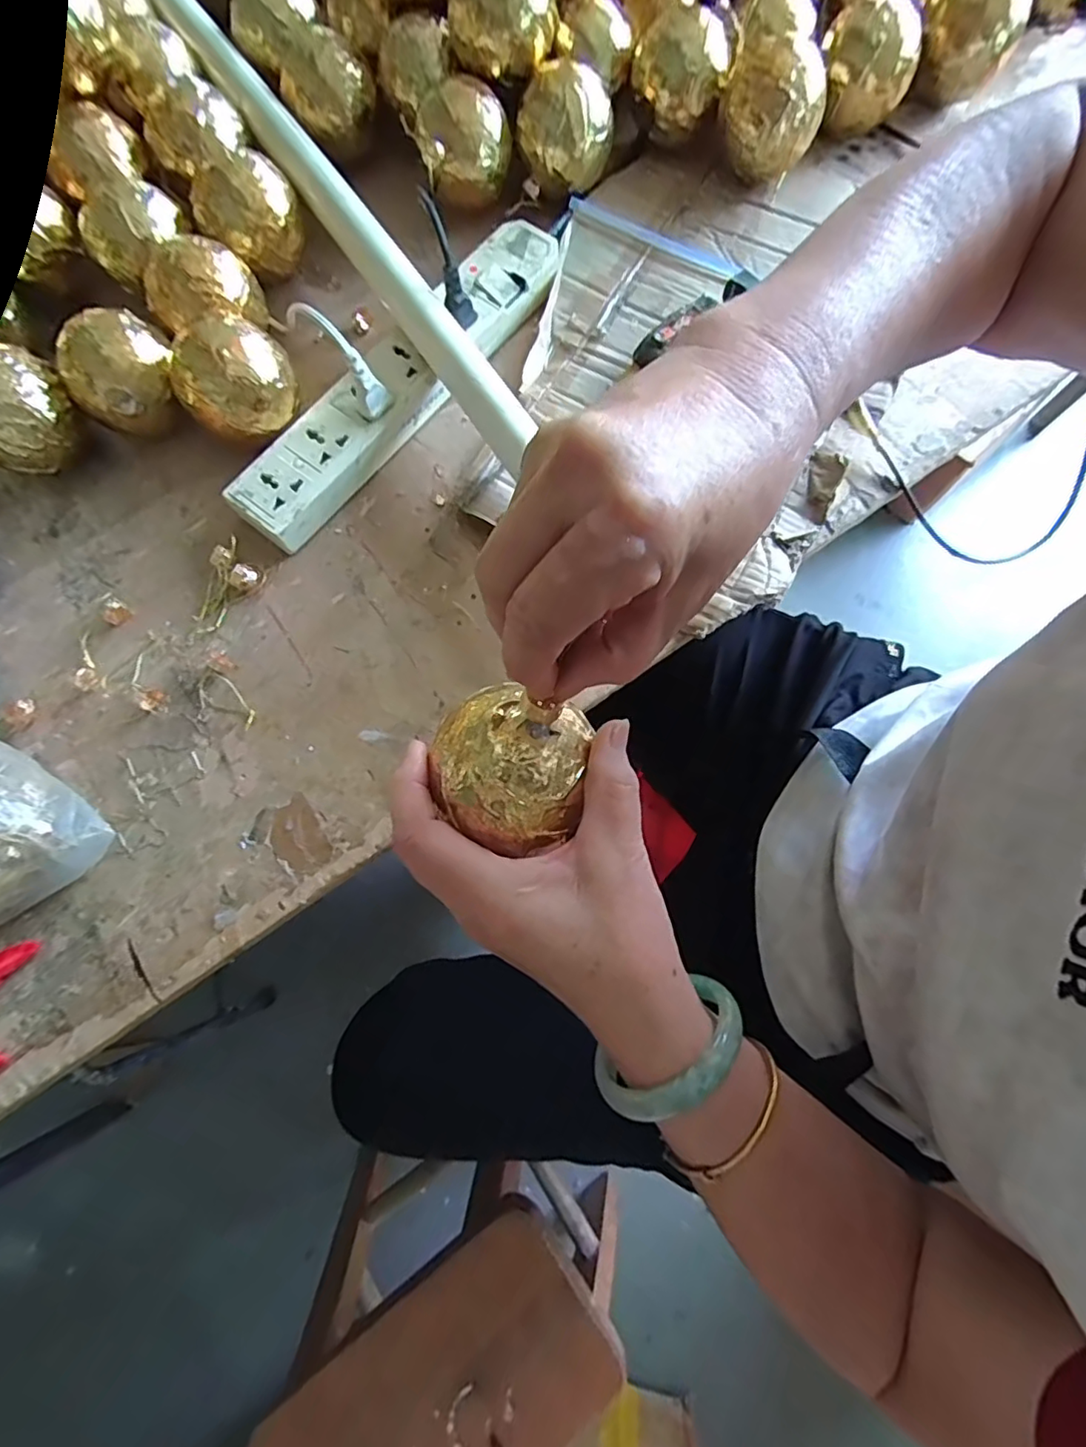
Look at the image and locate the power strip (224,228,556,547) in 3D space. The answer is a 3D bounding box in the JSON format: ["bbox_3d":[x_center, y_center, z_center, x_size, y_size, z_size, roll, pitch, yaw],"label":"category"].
[{"bbox_3d":[-0.101,-0.255,0.431,0.061,0.030,0.311,37,79,9],"label":"power strip"}]

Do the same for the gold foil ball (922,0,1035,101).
[{"bbox_3d":[0.344,-0.559,0.465,0.070,0.062,0.064,0,76,1],"label":"gold foil ball"}]

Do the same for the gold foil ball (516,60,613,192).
[{"bbox_3d":[0.017,-0.464,0.453,0.072,0.058,0.065,-1,76,1],"label":"gold foil ball"}]

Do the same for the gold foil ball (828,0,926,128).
[{"bbox_3d":[0.262,-0.525,0.470,0.068,0.076,0.068,0,76,1],"label":"gold foil ball"}]

